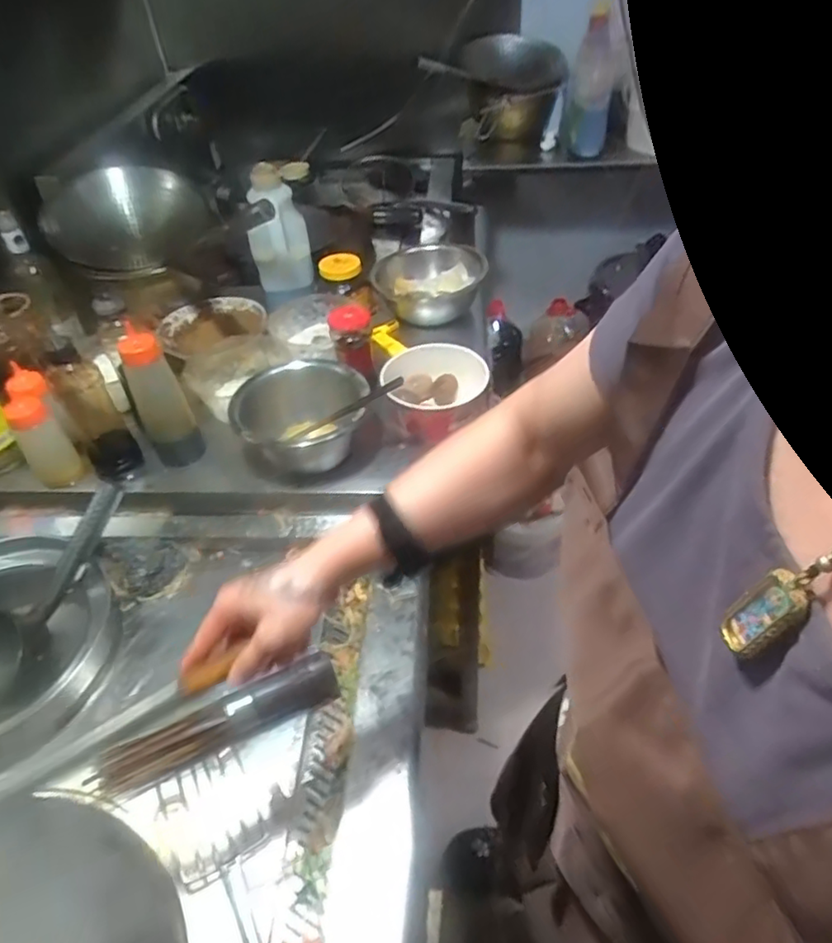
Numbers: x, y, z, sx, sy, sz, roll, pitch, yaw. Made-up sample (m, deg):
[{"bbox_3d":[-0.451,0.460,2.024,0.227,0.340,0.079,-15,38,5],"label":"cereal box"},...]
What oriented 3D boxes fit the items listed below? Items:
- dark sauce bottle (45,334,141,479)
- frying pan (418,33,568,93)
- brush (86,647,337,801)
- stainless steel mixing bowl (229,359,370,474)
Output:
[{"bbox_3d":[-0.457,-0.081,0.875,0.070,0.216,0.058,-27,48,-21],"label":"dark sauce bottle"},{"bbox_3d":[0.175,-1.035,1.588,0.365,0.101,0.215,-11,45,-6],"label":"frying pan"},{"bbox_3d":[-0.224,0.290,0.714,0.276,0.044,0.050,-21,46,-16],"label":"brush"},{"bbox_3d":[-0.163,-0.081,0.915,0.188,0.095,0.188,-3,44,2],"label":"stainless steel mixing bowl"}]

